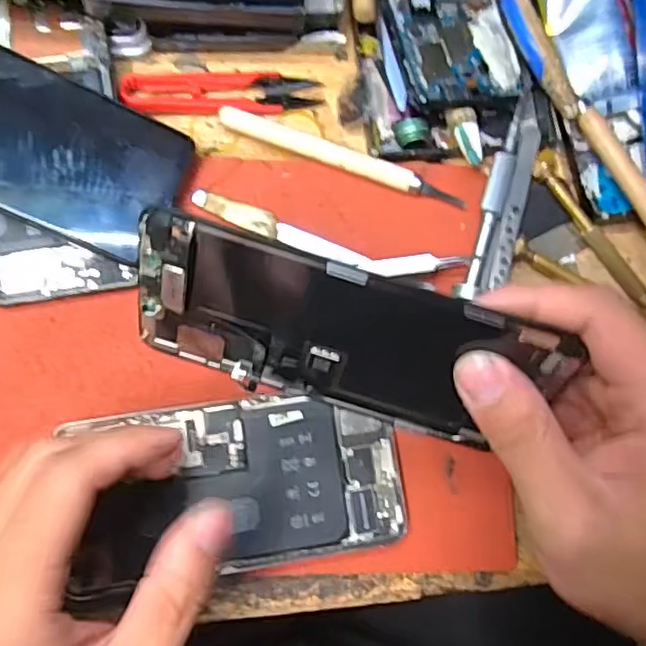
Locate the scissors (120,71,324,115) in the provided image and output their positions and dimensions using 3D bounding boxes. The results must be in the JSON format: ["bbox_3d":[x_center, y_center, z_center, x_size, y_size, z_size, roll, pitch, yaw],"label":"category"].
[{"bbox_3d":[-0.053,-0.121,0.324,0.099,0.006,0.022,-4,80,-6],"label":"scissors"}]

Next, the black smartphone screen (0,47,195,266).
[{"bbox_3d":[-0.142,-0.088,0.282,0.153,0.004,0.070,23,74,-13],"label":"black smartphone screen"}]

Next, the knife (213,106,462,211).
[{"bbox_3d":[0.010,-0.083,0.317,0.129,0.013,0.010,20,79,-1],"label":"knife"}]

